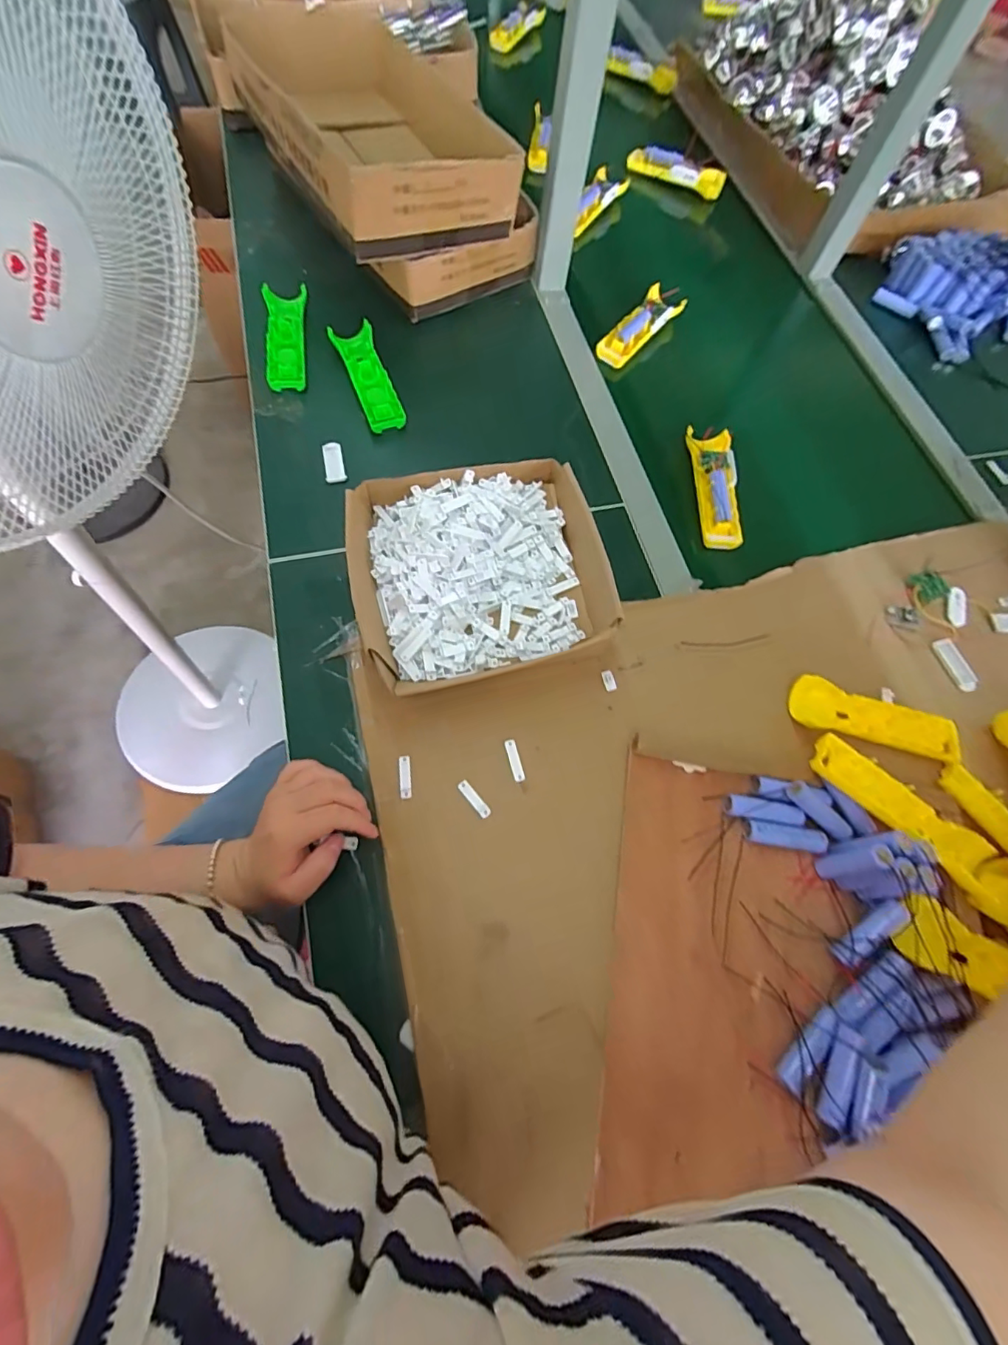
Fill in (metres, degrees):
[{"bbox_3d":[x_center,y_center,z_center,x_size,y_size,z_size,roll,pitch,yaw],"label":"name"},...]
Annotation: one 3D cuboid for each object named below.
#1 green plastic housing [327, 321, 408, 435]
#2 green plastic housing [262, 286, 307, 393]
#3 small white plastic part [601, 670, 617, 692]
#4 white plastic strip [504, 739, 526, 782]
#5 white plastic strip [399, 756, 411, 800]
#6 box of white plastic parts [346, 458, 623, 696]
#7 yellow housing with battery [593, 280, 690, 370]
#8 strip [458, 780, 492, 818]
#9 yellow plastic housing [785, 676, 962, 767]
[{"bbox_3d":[-0.165,-0.361,0.650,0.049,0.020,0.156,-18,70,-13],"label":"green plastic housing"},{"bbox_3d":[-0.272,-0.416,0.665,0.049,0.025,0.155,-4,67,-8],"label":"green plastic housing"},{"bbox_3d":[0.103,0.008,0.527,0.010,0.006,0.021,-13,68,-9],"label":"small white plastic part"},{"bbox_3d":[0.010,0.080,0.485,0.011,0.005,0.038,-13,68,-9],"label":"white plastic strip"},{"bbox_3d":[-0.088,0.093,0.476,0.010,0.005,0.038,-4,67,-5],"label":"white plastic strip"},{"bbox_3d":[-0.018,-0.106,0.538,0.252,0.052,0.221,-17,69,-10],"label":"box of white plastic parts"},{"bbox_3d":[0.189,-0.475,0.737,0.055,0.032,0.148,37,68,10],"label":"yellow housing with battery"},{"bbox_3d":[-0.026,0.112,0.472,0.010,0.004,0.038,-37,74,-17],"label":"strip"},{"bbox_3d":[0.358,0.047,0.526,0.159,0.024,0.052,14,67,3],"label":"yellow plastic housing"}]

